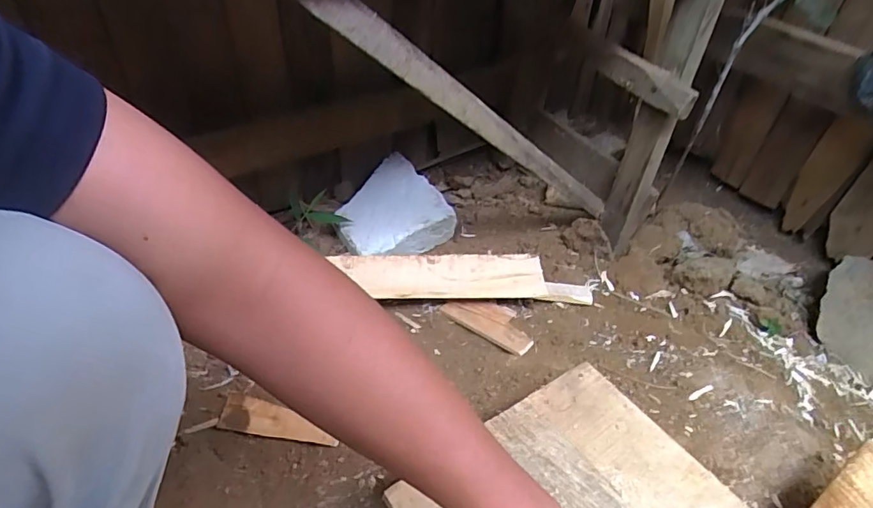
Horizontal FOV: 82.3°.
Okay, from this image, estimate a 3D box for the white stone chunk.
[{"bbox_3d":[-0.097,-0.079,0.953,0.199,0.074,0.211,-22,48,-23],"label":"white stone chunk"}]

